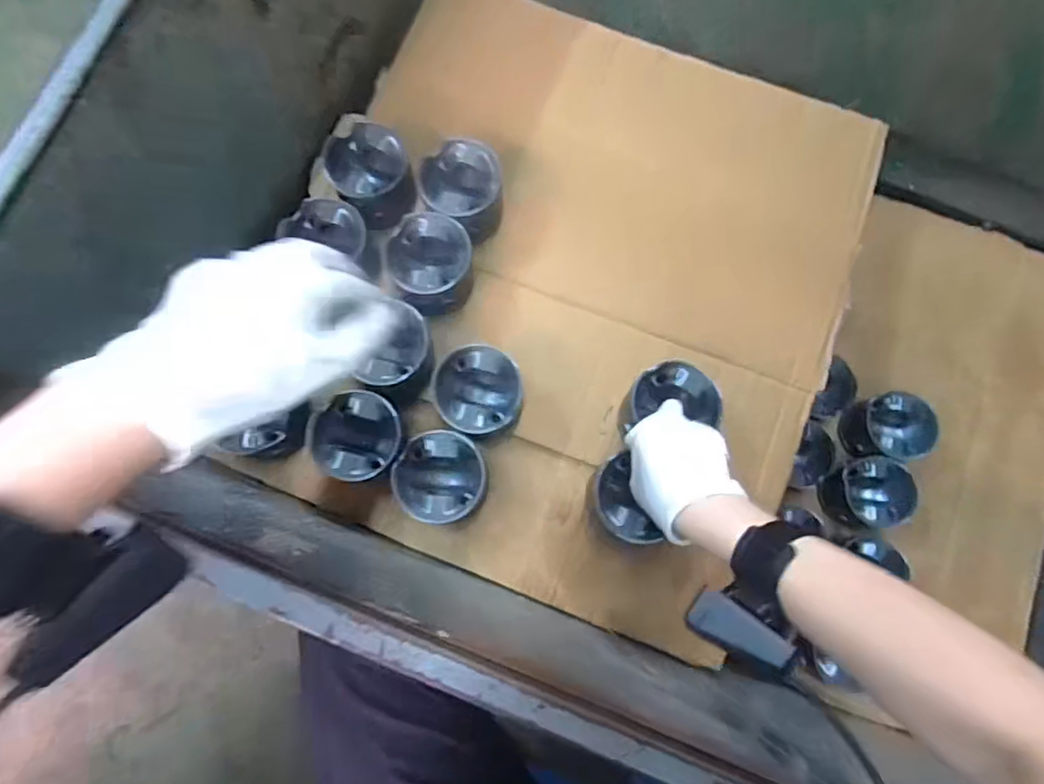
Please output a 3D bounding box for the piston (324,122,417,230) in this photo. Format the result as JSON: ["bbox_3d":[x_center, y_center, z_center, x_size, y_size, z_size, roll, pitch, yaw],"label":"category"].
[{"bbox_3d":[-0.166,-0.238,0.655,0.088,0.058,0.098,-18,81,-4],"label":"piston"}]

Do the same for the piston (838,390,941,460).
[{"bbox_3d":[0.476,0.046,0.771,0.088,0.073,0.083,-8,81,-2],"label":"piston"}]

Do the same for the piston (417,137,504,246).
[{"bbox_3d":[-0.066,-0.216,0.658,0.093,0.082,0.097,0,80,-1],"label":"piston"}]

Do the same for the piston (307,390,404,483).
[{"bbox_3d":[-0.164,0.047,0.602,0.087,0.063,0.084,0,80,-1],"label":"piston"}]

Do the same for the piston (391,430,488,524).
[{"bbox_3d":[-0.081,0.085,0.591,0.090,0.056,0.086,-3,80,-2],"label":"piston"}]

